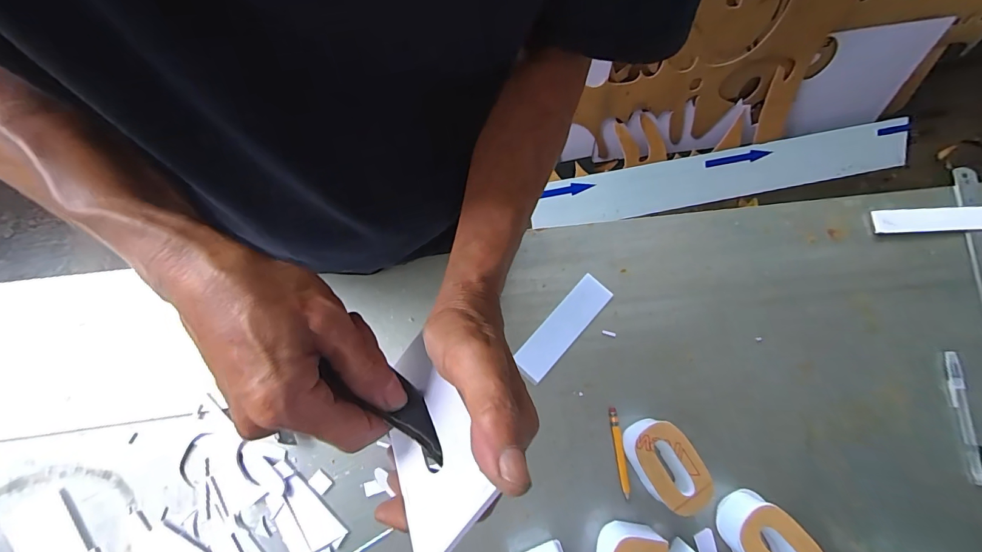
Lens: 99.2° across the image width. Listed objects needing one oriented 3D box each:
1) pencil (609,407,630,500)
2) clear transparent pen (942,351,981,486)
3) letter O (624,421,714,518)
[{"bbox_3d":[0.135,0.185,0.438,0.009,0.004,0.088,-5,76,-3],"label":"pencil"},{"bbox_3d":[0.518,0.152,0.455,0.016,0.013,0.136,0,76,-1],"label":"clear transparent pen"},{"bbox_3d":[0.175,0.188,0.419,0.051,0.040,0.086,-27,78,-8],"label":"letter O"}]

